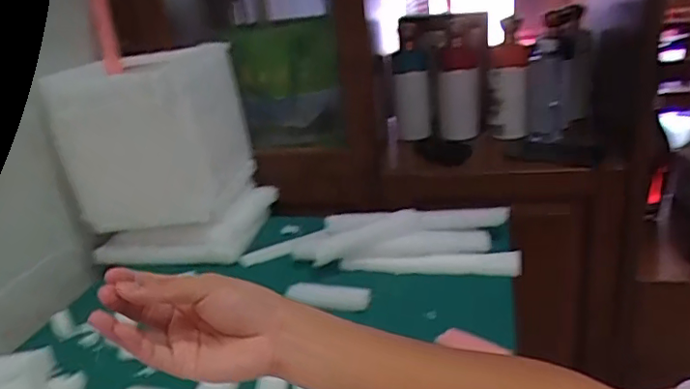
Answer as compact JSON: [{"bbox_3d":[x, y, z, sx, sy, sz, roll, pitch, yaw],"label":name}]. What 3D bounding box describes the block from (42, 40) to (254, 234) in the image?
[{"bbox_3d":[-0.292,-0.092,0.883,0.205,0.223,0.221,-1,21,13],"label":"block"}]

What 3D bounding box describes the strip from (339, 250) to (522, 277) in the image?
[{"bbox_3d":[0.118,0.095,0.779,0.243,0.025,0.031,-1,21,14],"label":"strip"}]

